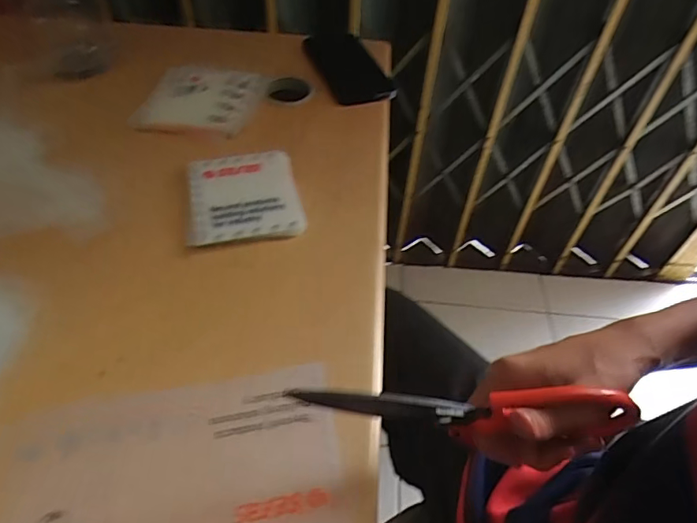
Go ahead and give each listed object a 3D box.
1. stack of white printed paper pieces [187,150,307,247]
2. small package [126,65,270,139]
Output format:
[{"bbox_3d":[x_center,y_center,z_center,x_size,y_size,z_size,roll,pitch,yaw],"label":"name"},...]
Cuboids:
[{"bbox_3d":[-0.096,-0.062,0.443,0.097,0.010,0.108,-6,51,-11],"label":"stack of white printed paper pieces"},{"bbox_3d":[-0.164,-0.191,0.546,0.123,0.010,0.126,7,50,0],"label":"small package"}]

